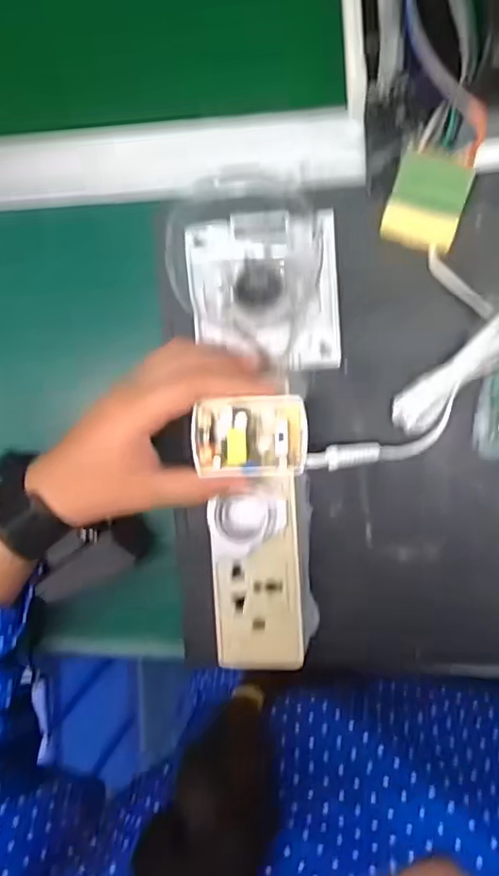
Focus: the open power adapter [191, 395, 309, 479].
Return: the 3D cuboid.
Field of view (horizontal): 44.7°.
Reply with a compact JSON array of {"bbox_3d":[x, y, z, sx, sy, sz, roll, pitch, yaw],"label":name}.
[{"bbox_3d":[-0.001,0.000,0.319,0.061,0.016,0.040,-2,94,9],"label":"open power adapter"}]

